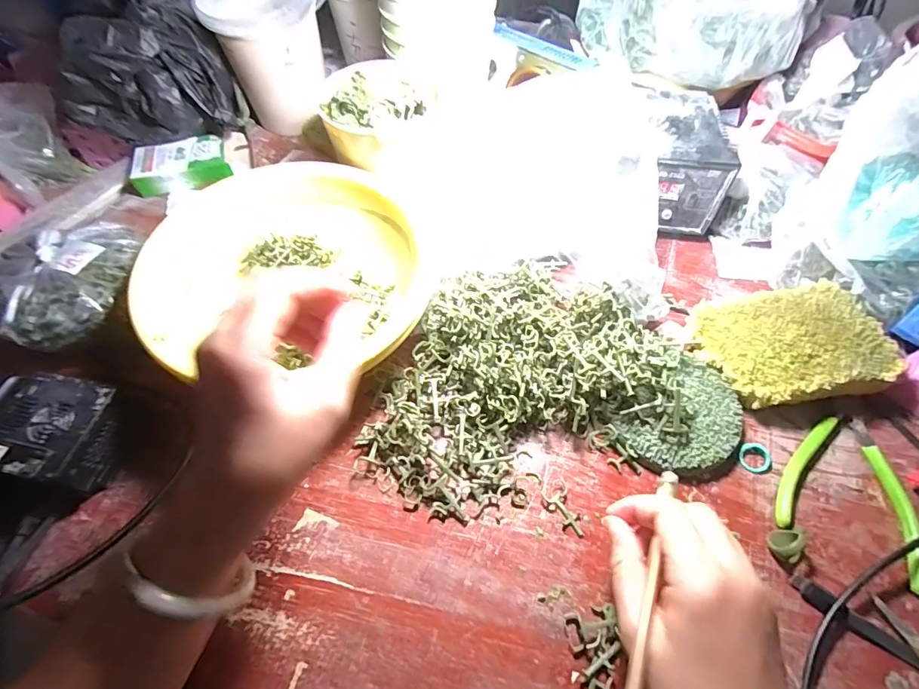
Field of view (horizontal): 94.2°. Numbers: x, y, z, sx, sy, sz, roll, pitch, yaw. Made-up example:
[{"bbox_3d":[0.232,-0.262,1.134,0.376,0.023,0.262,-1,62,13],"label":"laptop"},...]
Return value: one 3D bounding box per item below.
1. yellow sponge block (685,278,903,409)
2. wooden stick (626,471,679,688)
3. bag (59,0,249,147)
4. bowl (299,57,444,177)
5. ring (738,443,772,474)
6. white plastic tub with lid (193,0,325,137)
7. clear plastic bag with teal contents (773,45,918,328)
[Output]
[{"bbox_3d":[0.275,0.002,0.362,0.132,0.047,0.094,-7,61,-3],"label":"yellow sponge block"},{"bbox_3d":[0.107,0.127,0.235,0.009,0.006,0.140,25,47,14],"label":"wooden stick"},{"bbox_3d":[-0.345,-0.328,0.459,0.150,0.166,0.121,-6,61,-2],"label":"bag"},{"bbox_3d":[-0.075,-0.220,0.408,0.111,0.052,0.117,-1,61,1],"label":"bowl"},{"bbox_3d":[0.233,0.089,0.336,0.024,0.006,0.023,-1,61,1],"label":"ring"},{"bbox_3d":[-0.221,-0.345,0.509,0.108,0.137,0.111,-1,61,1],"label":"white plastic tub with lid"},{"bbox_3d":[0.359,-0.127,0.338,0.092,0.191,0.139,-36,66,-17],"label":"clear plastic bag with teal contents"}]

